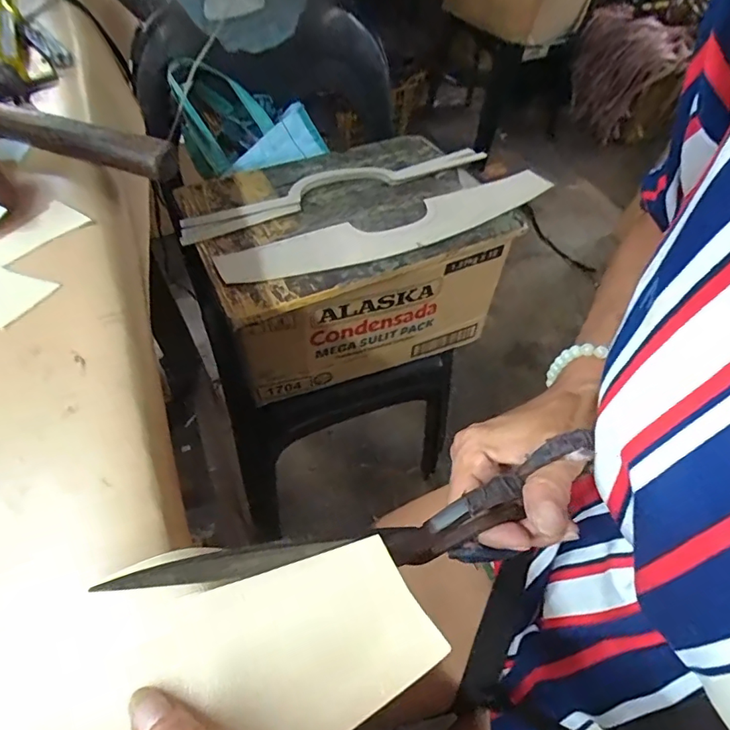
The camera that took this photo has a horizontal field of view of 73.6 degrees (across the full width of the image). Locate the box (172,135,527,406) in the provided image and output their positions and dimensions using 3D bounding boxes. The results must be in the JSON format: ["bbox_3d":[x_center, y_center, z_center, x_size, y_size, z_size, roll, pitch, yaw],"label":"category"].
[{"bbox_3d":[-0.018,-0.153,0.697,0.397,0.201,0.275,-21,59,-16],"label":"box"}]

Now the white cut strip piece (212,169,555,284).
[{"bbox_3d":[0.044,-0.167,0.591,0.433,0.009,0.084,-20,53,-15],"label":"white cut strip piece"}]

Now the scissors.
[{"bbox_3d":[0.002,0.074,0.209,0.197,0.083,0.028,-4,54,-23],"label":"scissors"}]

